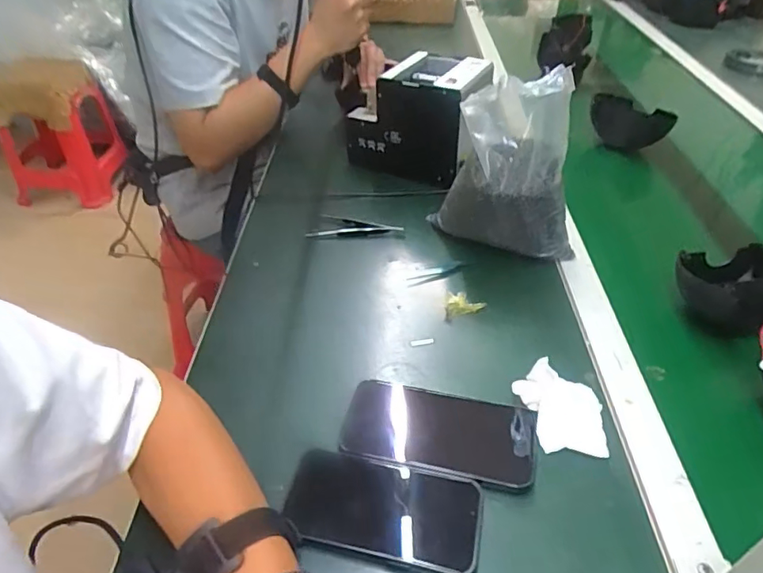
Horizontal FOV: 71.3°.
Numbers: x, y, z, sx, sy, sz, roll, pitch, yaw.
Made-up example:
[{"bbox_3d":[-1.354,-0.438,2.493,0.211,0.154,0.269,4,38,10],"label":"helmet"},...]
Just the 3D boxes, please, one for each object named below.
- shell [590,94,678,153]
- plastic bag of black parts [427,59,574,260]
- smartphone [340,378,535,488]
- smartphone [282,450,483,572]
[{"bbox_3d":[0.407,-0.264,0.882,0.125,0.076,0.030,28,33,23],"label":"shell"},{"bbox_3d":[0.153,-0.129,0.612,0.150,0.209,0.095,2,42,2],"label":"plastic bag of black parts"},{"bbox_3d":[0.049,0.123,0.457,0.160,0.013,0.080,9,42,10],"label":"smartphone"},{"bbox_3d":[0.001,0.168,0.403,0.145,0.014,0.075,10,42,11],"label":"smartphone"}]

